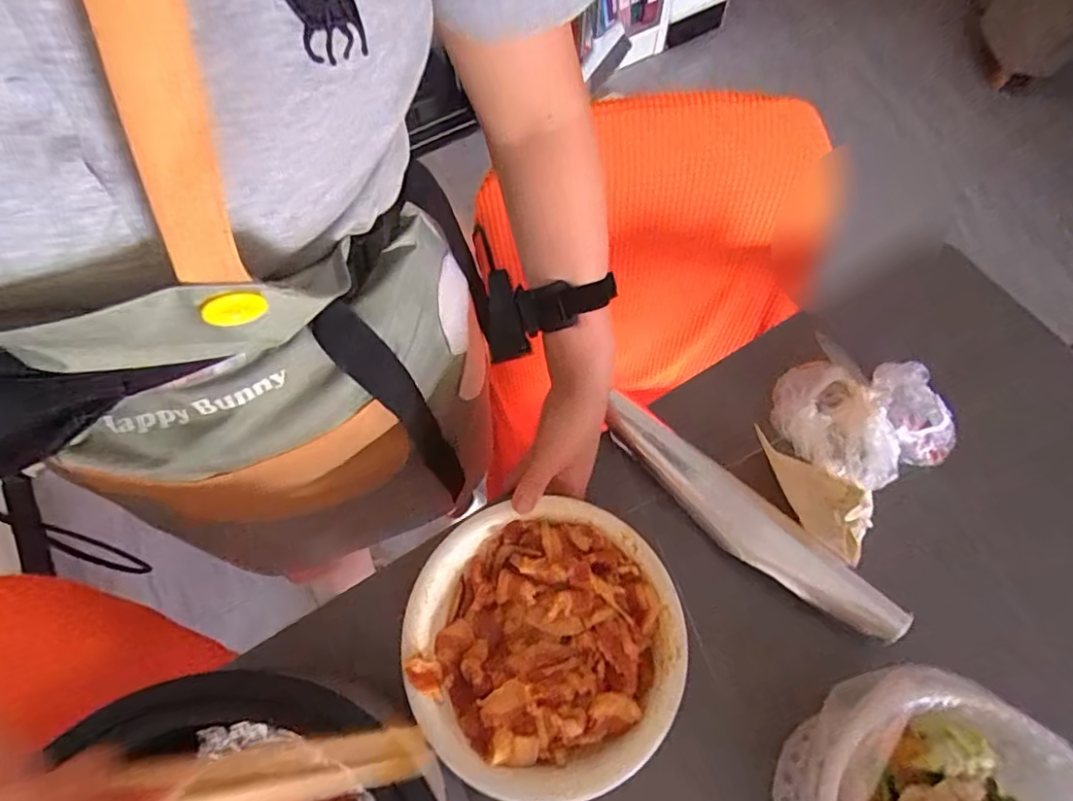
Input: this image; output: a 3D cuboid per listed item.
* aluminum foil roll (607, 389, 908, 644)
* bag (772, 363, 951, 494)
[{"bbox_3d":[0.177,0.101,0.503,0.286,0.037,0.046,39,72,17],"label":"aluminum foil roll"},{"bbox_3d":[0.299,0.015,0.527,0.132,0.048,0.121,-14,66,-5],"label":"bag"}]

